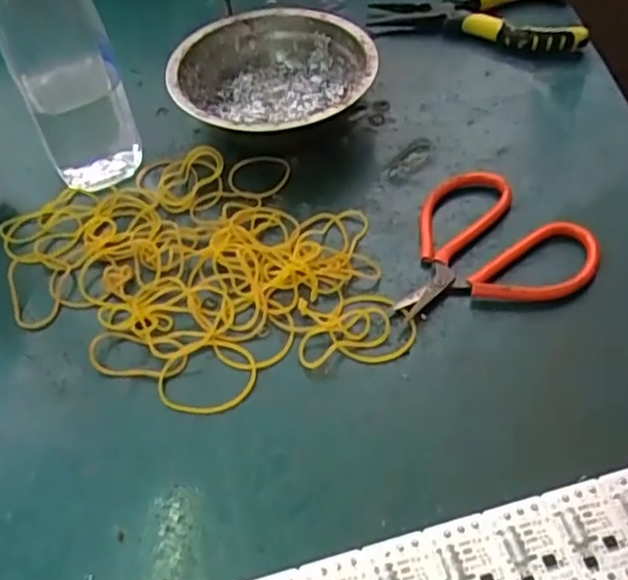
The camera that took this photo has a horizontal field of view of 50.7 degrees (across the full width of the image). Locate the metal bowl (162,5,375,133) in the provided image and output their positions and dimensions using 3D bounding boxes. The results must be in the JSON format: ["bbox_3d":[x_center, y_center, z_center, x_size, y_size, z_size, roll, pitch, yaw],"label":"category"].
[{"bbox_3d":[-0.025,-0.128,0.426,0.122,0.046,0.122,-2,51,2],"label":"metal bowl"}]

